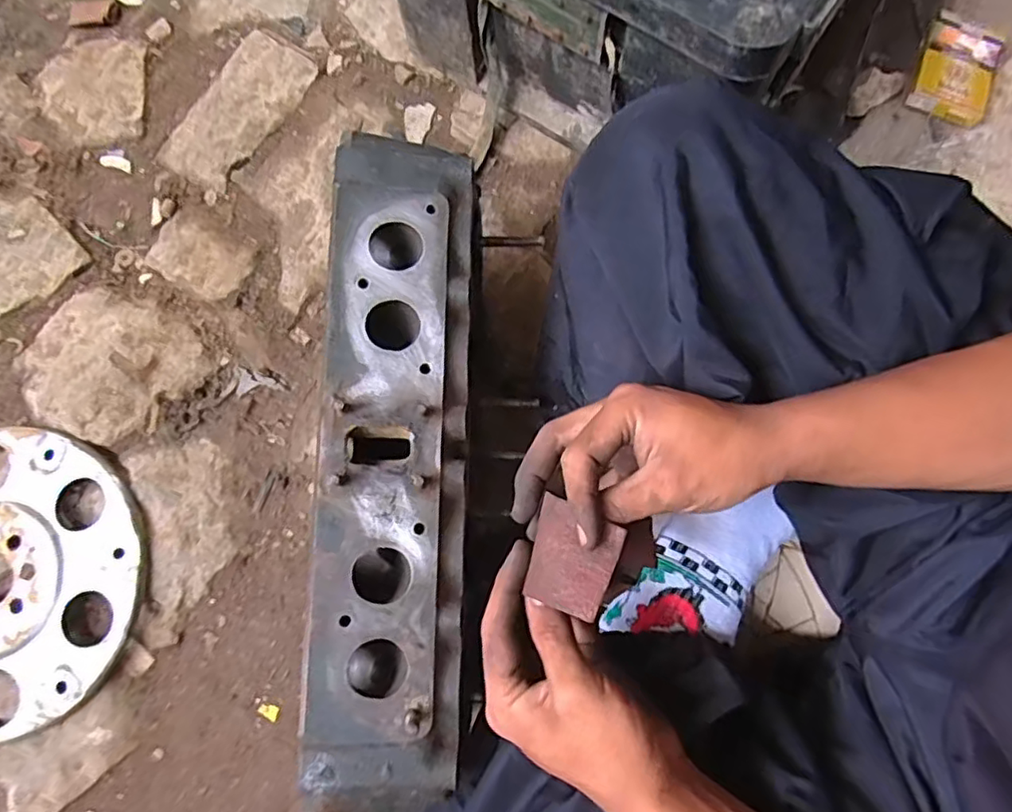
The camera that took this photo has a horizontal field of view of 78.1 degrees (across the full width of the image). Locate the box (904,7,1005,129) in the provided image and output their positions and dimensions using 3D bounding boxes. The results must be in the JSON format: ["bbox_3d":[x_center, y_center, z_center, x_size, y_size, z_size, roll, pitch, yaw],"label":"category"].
[{"bbox_3d":[0.438,-0.327,0.603,0.072,0.024,0.104,20,80,7],"label":"box"}]

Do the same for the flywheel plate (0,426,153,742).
[{"bbox_3d":[-0.453,0.153,0.552,0.263,0.016,0.256,0,78,1],"label":"flywheel plate"}]

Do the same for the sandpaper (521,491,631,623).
[{"bbox_3d":[0.034,0.080,0.335,0.049,0.007,0.054,12,65,31],"label":"sandpaper"}]

